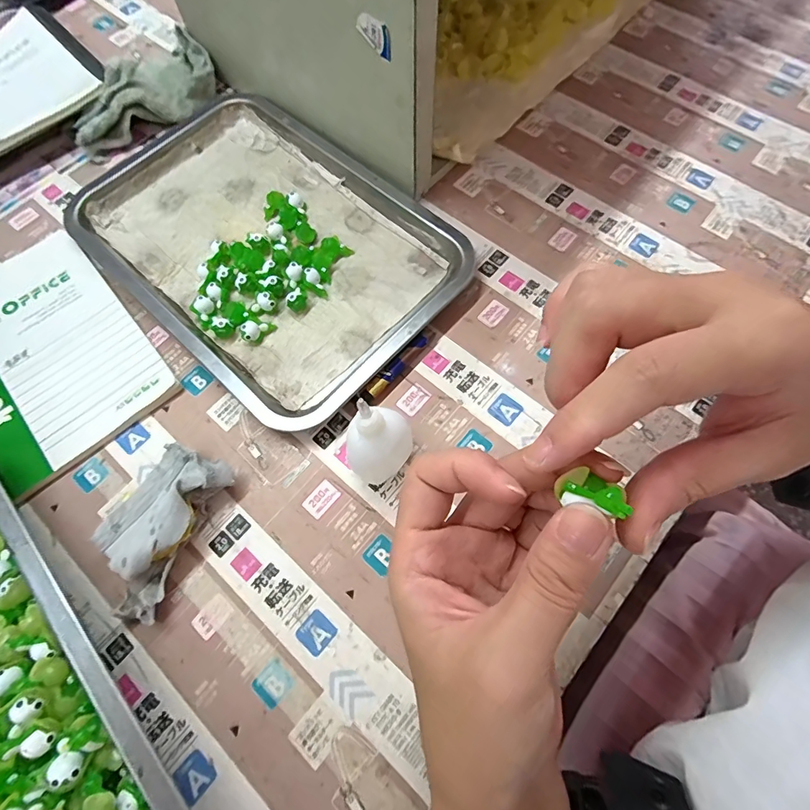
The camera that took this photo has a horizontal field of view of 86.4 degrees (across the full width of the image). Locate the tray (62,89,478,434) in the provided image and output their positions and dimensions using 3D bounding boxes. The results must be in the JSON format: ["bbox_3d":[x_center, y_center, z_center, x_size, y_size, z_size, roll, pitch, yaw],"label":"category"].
[{"bbox_3d":[-0.120,-0.140,0.363,0.319,0.020,0.213,41,76,15],"label":"tray"}]

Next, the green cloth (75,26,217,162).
[{"bbox_3d":[-0.258,-0.305,0.419,0.150,0.039,0.089,-36,72,-11],"label":"green cloth"}]

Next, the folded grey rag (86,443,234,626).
[{"bbox_3d":[-0.159,0.075,0.273,0.059,0.035,0.100,23,72,10],"label":"folded grey rag"}]

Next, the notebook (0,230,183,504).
[{"bbox_3d":[-0.283,-0.044,0.338,0.134,0.008,0.200,-41,73,-13],"label":"notebook"}]

